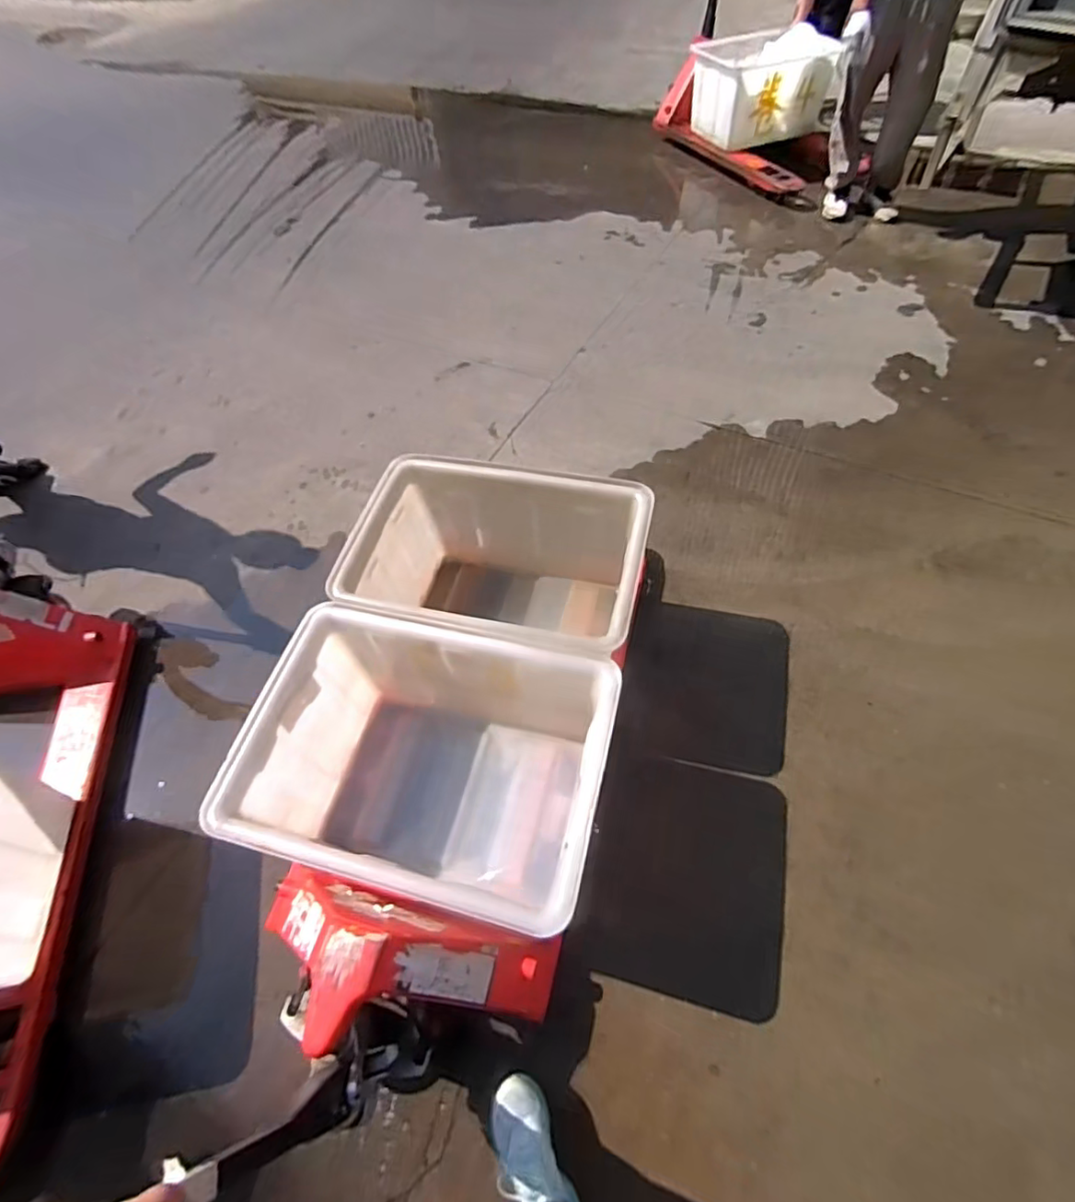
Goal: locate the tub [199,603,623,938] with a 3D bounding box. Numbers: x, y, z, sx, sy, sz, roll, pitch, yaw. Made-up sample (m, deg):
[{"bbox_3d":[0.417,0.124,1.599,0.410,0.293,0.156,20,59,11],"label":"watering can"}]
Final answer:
[{"bbox_3d":[-0.227,0.369,1.356,0.734,0.422,0.541,11,60,12],"label":"tub"}]

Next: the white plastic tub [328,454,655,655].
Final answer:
[{"bbox_3d":[-0.096,-0.051,1.658,0.722,0.516,0.499,10,60,11],"label":"white plastic tub"}]

